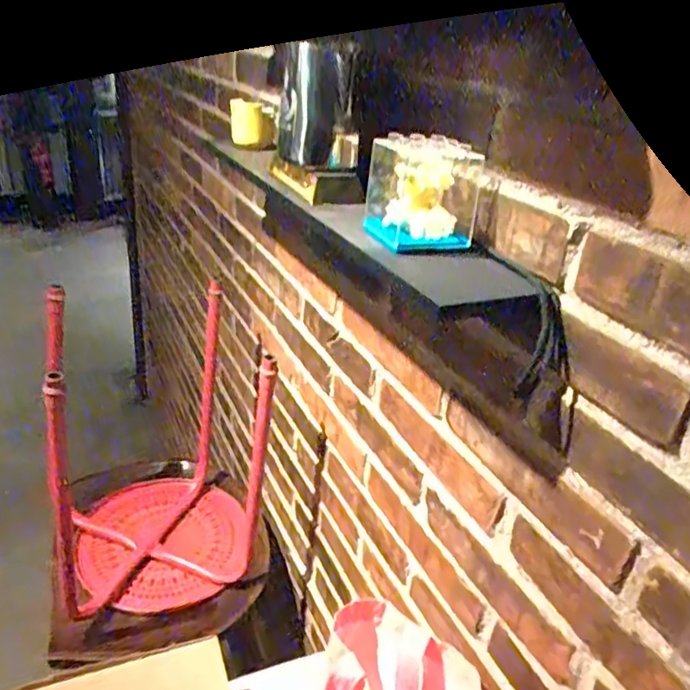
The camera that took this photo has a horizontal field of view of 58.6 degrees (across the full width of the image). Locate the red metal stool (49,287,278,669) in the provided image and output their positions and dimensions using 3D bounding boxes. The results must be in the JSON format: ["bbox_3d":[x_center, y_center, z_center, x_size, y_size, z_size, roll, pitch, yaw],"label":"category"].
[{"bbox_3d":[-0.311,0.200,1.005,0.322,0.398,0.403,-4,29,-18],"label":"red metal stool"}]

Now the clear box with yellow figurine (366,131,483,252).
[{"bbox_3d":[0.070,-0.133,0.532,0.085,0.080,0.081,-3,29,-15],"label":"clear box with yellow figurine"}]

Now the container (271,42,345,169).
[{"bbox_3d":[-0.041,-0.250,0.646,0.070,0.117,0.072,2,28,-8],"label":"container"}]

